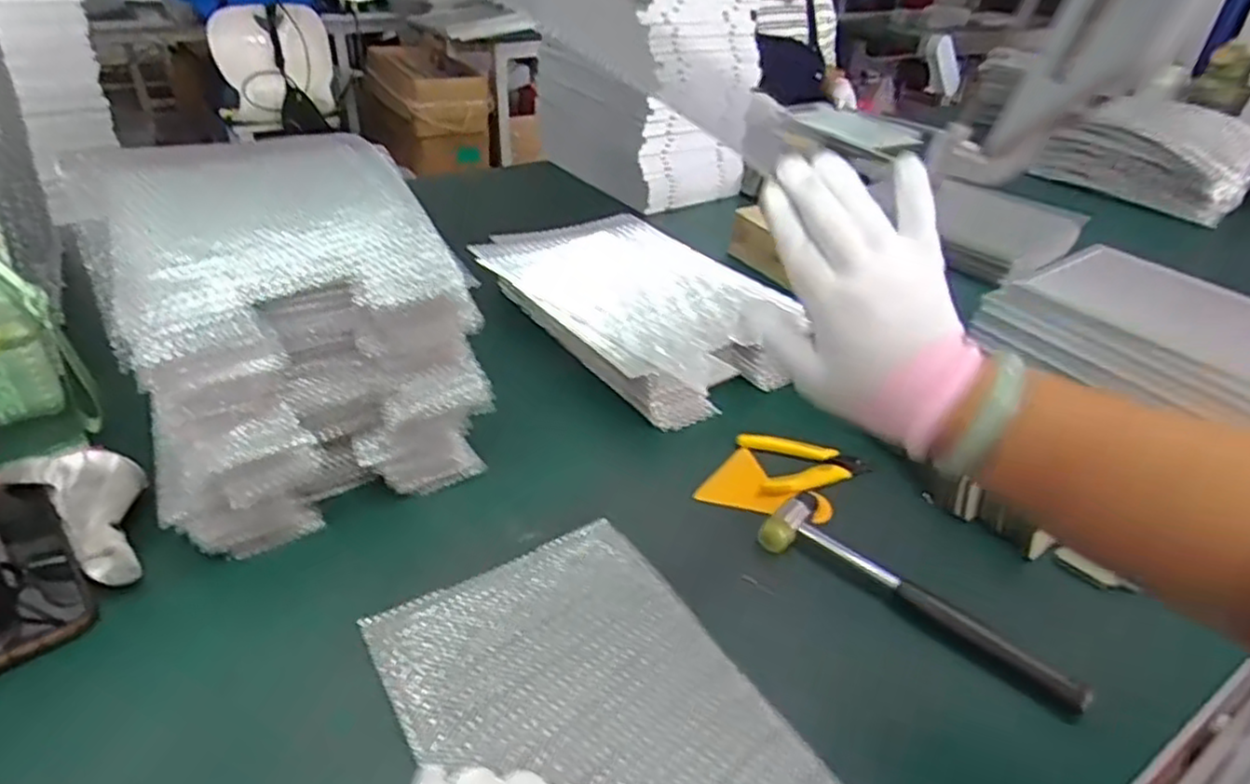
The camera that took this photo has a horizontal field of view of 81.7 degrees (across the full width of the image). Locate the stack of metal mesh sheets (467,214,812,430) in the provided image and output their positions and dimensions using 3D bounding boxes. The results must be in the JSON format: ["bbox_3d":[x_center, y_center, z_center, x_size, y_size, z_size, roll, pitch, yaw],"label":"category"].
[{"bbox_3d":[0.005,-0.105,0.814,0.238,0.068,0.372,-22,42,-32],"label":"stack of metal mesh sheets"}]

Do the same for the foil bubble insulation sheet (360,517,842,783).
[{"bbox_3d":[-0.007,0.210,0.431,0.195,0.013,0.327,-19,40,-29],"label":"foil bubble insulation sheet"}]

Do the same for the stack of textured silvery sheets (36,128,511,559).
[{"bbox_3d":[-0.255,-0.046,0.583,0.241,0.240,0.275,-12,37,-21],"label":"stack of textured silvery sheets"}]

